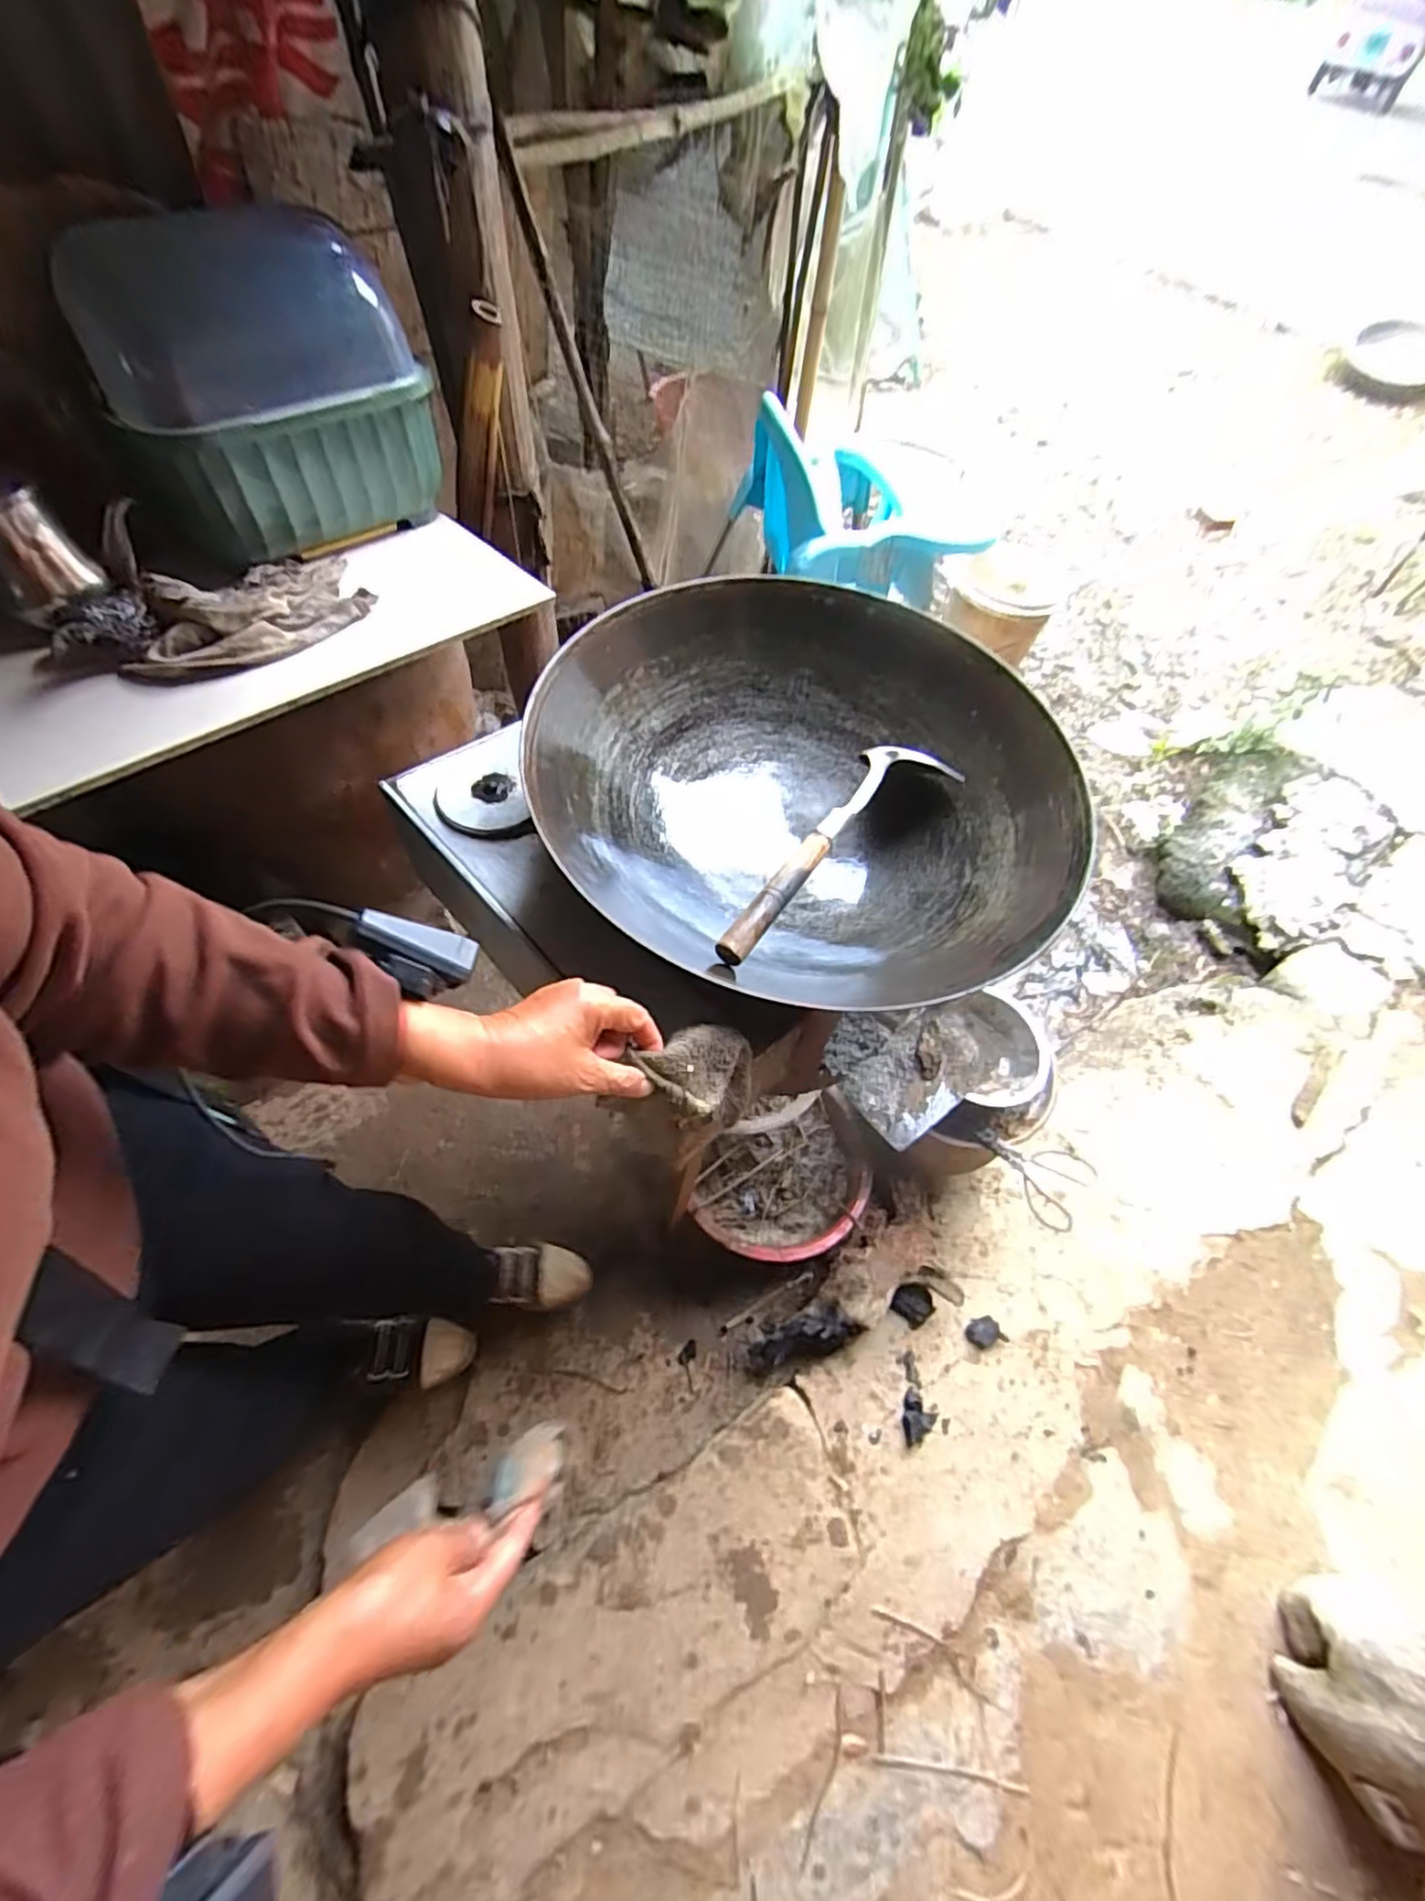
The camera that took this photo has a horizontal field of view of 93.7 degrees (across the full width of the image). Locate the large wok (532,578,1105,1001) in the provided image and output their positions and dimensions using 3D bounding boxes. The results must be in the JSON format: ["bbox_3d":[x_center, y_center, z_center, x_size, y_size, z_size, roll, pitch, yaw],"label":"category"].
[{"bbox_3d":[0.086,-0.153,0.675,0.509,0.150,0.498,14,61,1],"label":"large wok"}]

